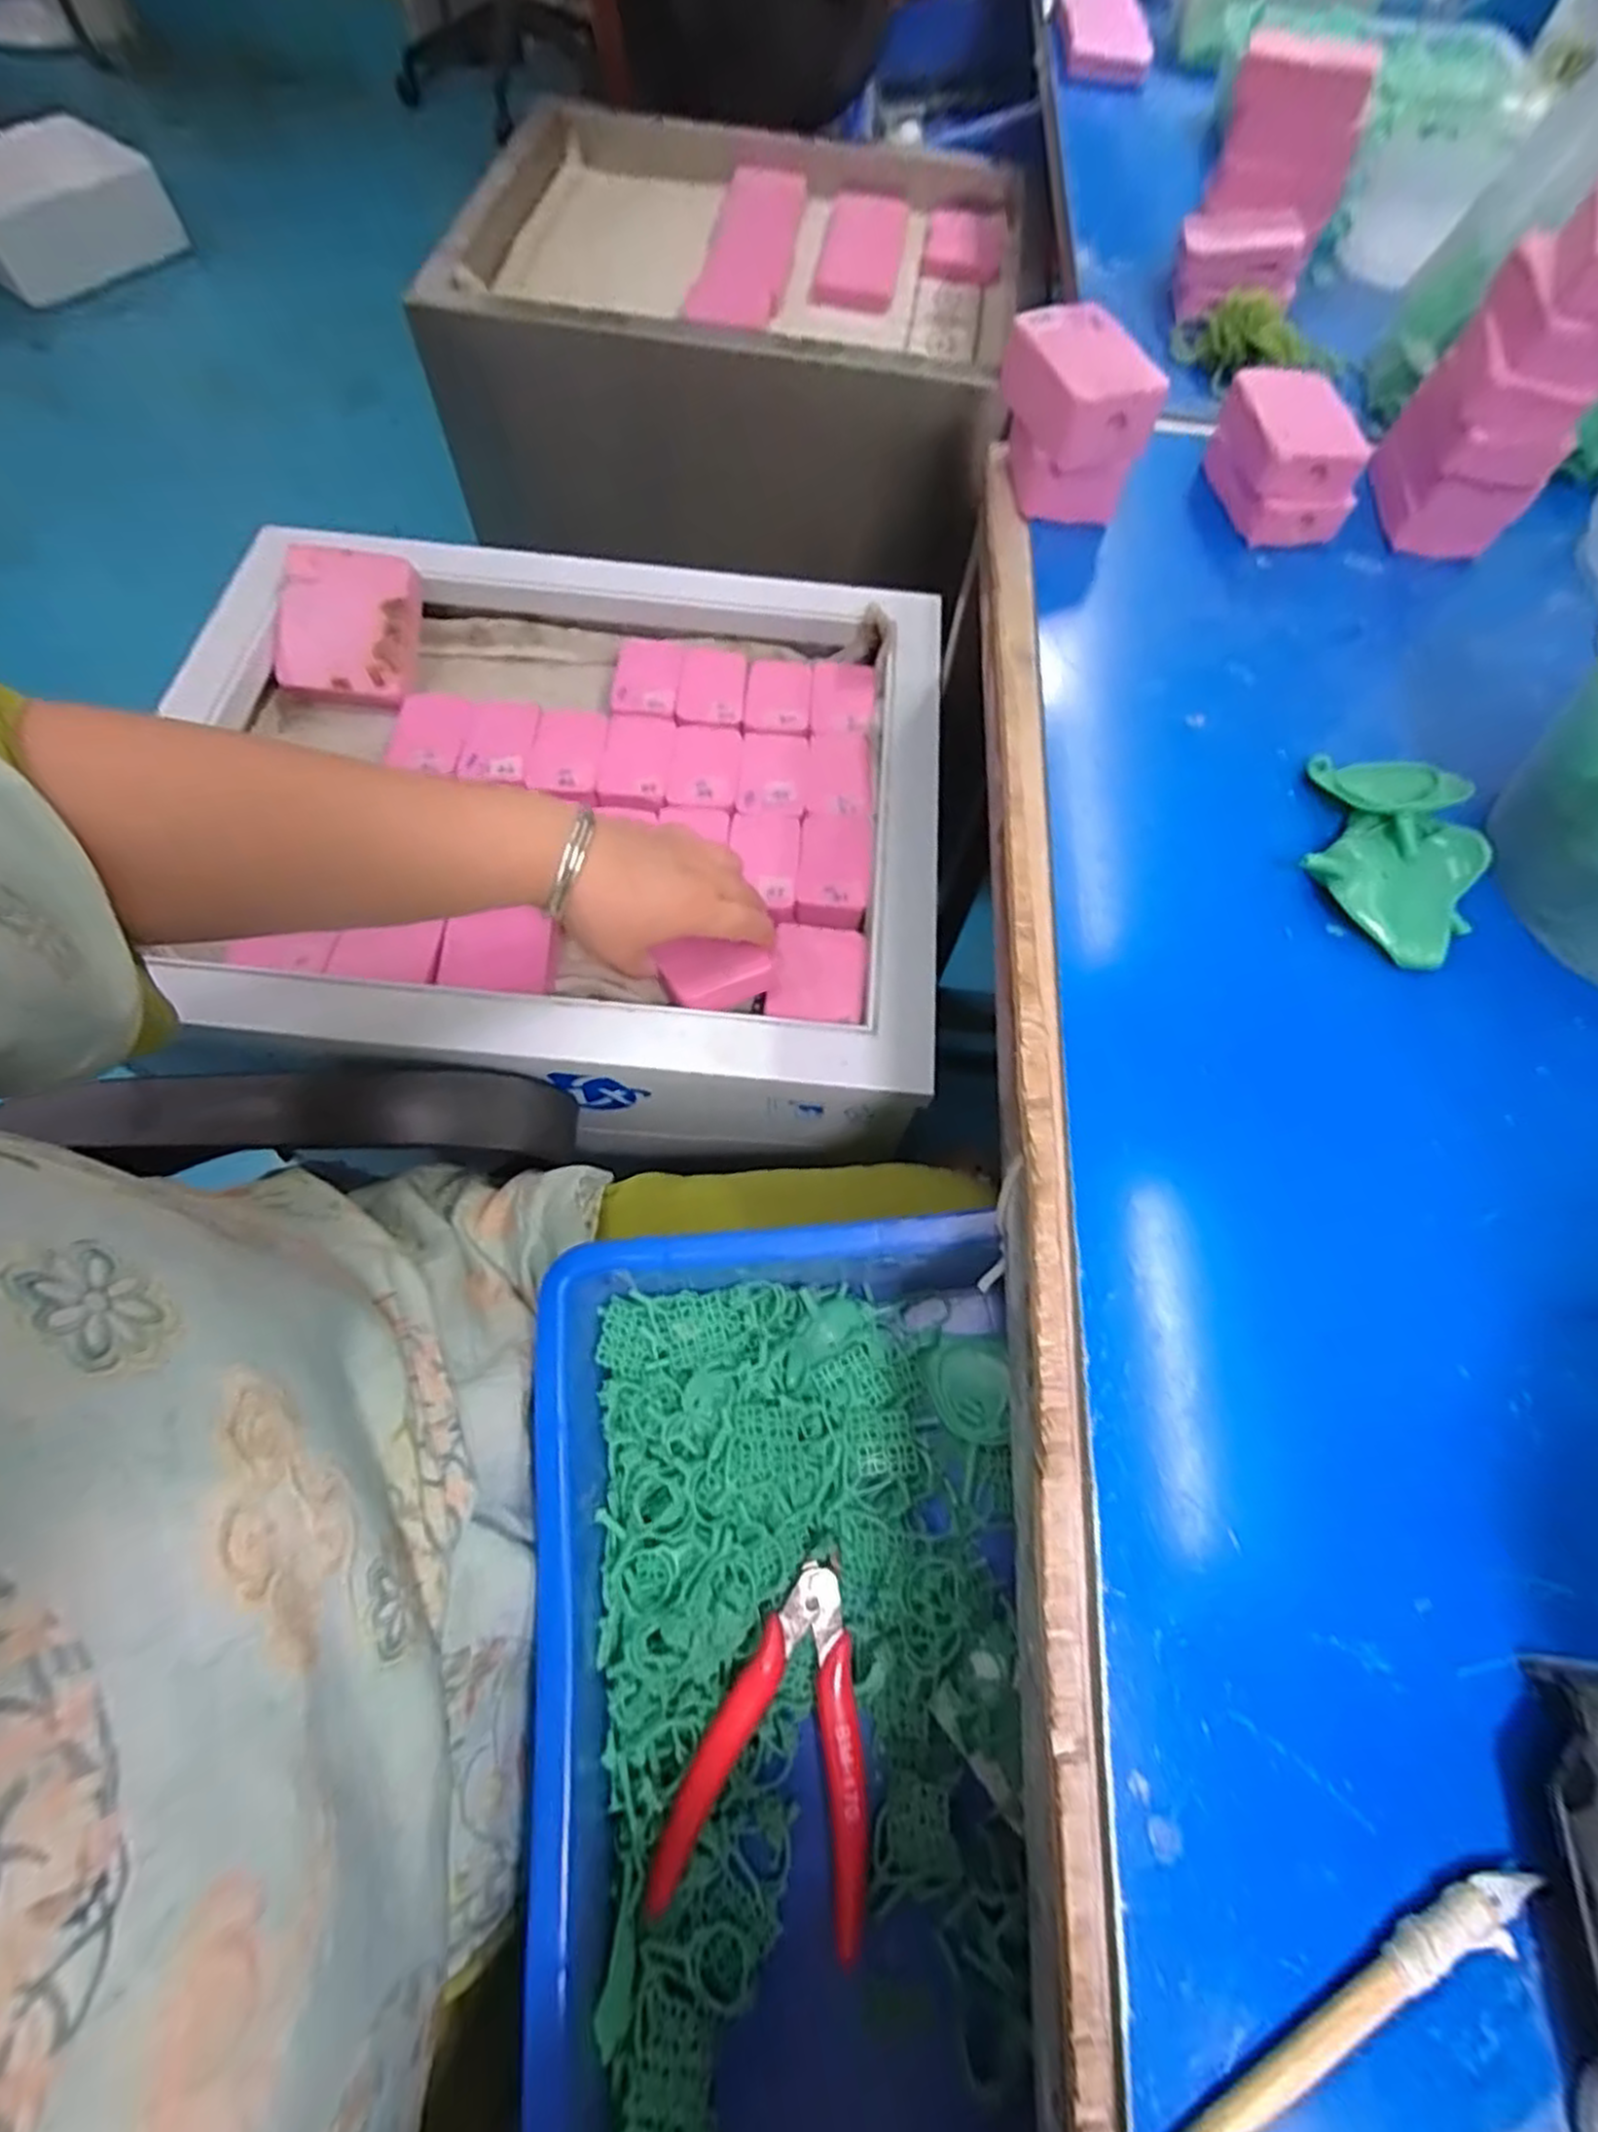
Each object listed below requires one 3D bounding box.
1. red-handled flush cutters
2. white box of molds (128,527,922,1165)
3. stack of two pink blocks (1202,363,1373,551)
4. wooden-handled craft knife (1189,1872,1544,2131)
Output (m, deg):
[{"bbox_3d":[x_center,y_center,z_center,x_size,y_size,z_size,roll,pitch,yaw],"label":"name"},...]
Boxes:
[{"bbox_3d":[-0.001,0.251,0.287,0.074,0.012,0.108,17,67,5],"label":"red-handled flush cutters"},{"bbox_3d":[-0.169,-0.158,0.546,0.506,0.168,0.414,5,66,0],"label":"white box of molds"},{"bbox_3d":[0.234,-0.296,0.373,0.053,0.043,0.073,-3,67,-4],"label":"stack of two pink blocks"},{"bbox_3d":[0.110,0.203,0.162,0.114,0.008,0.014,-19,69,-10],"label":"wooden-handled craft knife"}]

